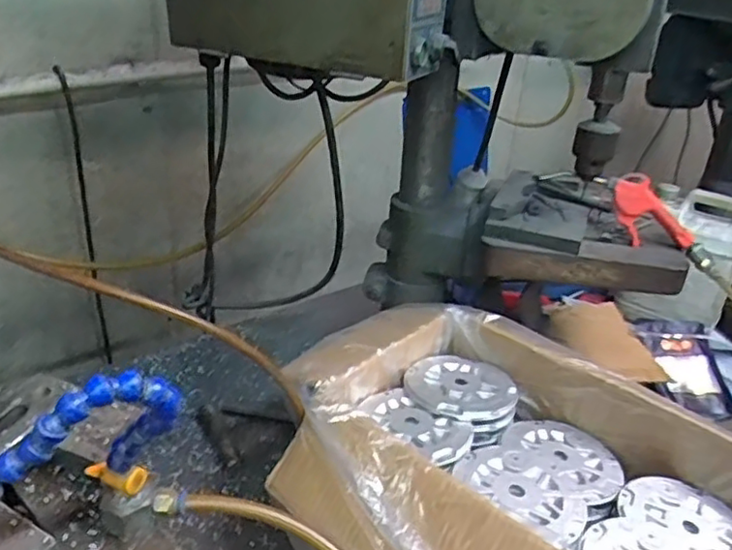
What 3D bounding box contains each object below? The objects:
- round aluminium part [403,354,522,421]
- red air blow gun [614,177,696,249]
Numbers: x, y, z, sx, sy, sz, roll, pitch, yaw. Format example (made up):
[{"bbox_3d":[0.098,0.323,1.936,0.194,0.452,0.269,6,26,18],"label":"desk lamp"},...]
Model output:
[{"bbox_3d":[0.118,0.137,0.801,0.136,0.015,0.118,22,34,30],"label":"round aluminium part"},{"bbox_3d":[0.384,-0.082,0.853,0.104,0.078,0.052,6,29,5],"label":"red air blow gun"}]

